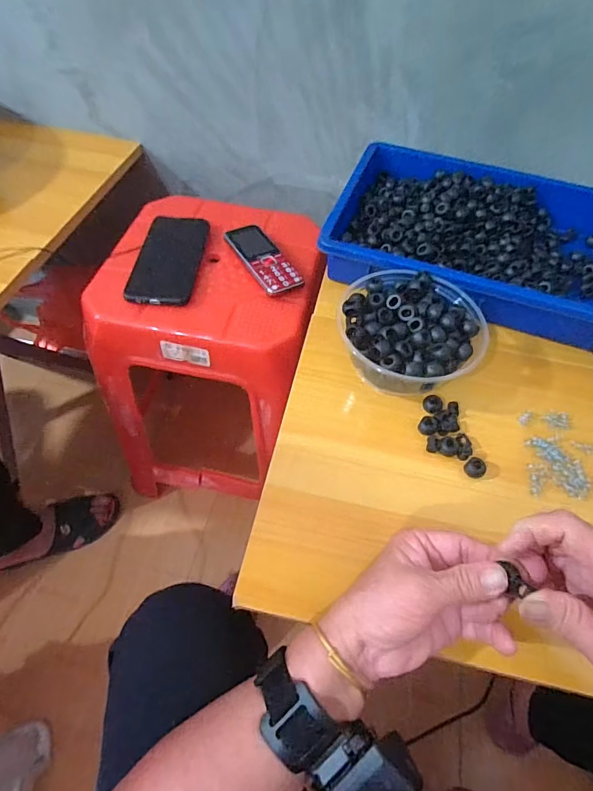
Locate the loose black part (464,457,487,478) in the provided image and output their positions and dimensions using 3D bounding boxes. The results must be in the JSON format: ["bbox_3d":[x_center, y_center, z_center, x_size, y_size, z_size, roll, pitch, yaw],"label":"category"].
[{"bbox_3d":[0.154,0.063,0.359,0.015,0.013,0.017,-37,66,-24],"label":"loose black part"}]

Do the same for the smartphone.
[{"bbox_3d":[-0.162,-0.179,0.536,0.078,0.013,0.165,4,56,-1],"label":"smartphone"}]

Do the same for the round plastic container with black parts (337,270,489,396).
[{"bbox_3d":[0.104,-0.055,0.401,0.128,0.063,0.125,2,56,-2],"label":"round plastic container with black parts"}]

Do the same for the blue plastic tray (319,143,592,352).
[{"bbox_3d":[0.232,-0.184,0.492,0.366,0.051,0.253,20,57,10],"label":"blue plastic tray"}]

